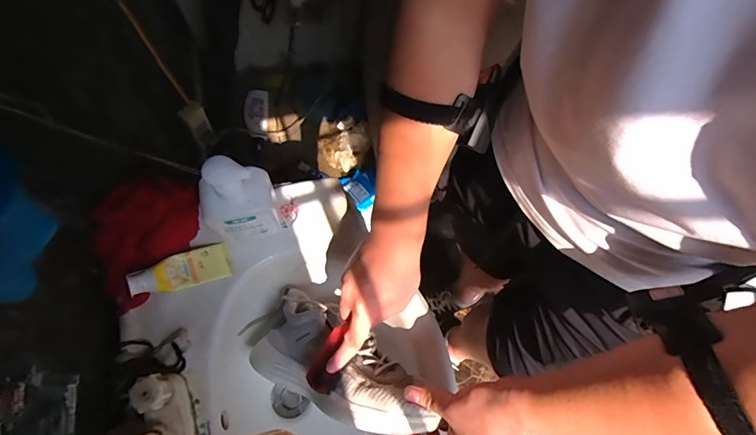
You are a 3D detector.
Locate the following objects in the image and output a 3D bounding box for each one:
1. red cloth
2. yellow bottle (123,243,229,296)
[{"bbox_3d":[-0.308,0.020,0.531,0.094,0.055,0.168,27,71,7],"label":"red cloth"},{"bbox_3d":[-0.254,0.070,0.534,0.122,0.020,0.045,-16,69,-36],"label":"yellow bottle"}]

